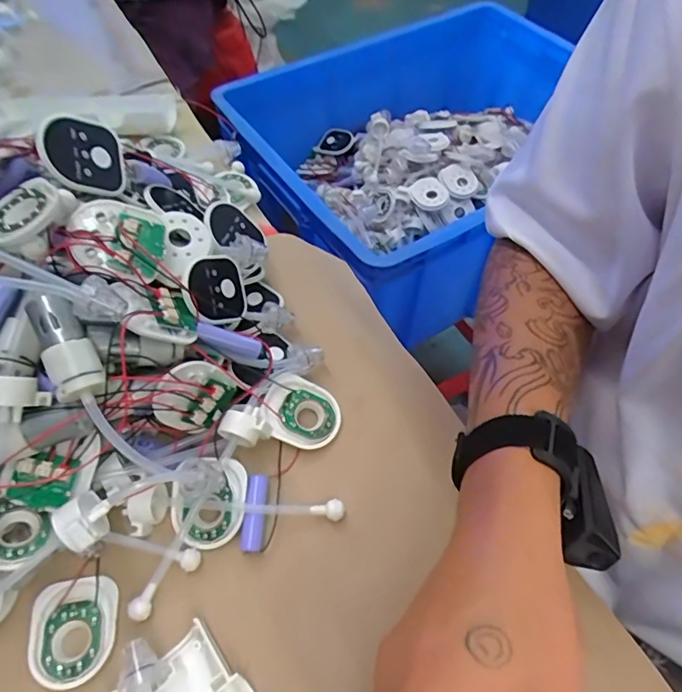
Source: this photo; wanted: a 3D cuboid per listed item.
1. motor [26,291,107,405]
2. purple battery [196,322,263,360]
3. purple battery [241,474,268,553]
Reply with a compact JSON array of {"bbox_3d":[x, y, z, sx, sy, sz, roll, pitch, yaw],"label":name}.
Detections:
[{"bbox_3d":[-0.152,0.000,0.282,0.025,0.021,0.060,-25,86,-17],"label":"motor"},{"bbox_3d":[-0.079,-0.004,0.359,0.048,0.009,0.013,22,47,-30],"label":"purple battery"},{"bbox_3d":[-0.056,0.110,0.339,0.014,0.014,0.049,4,62,-5],"label":"purple battery"}]

